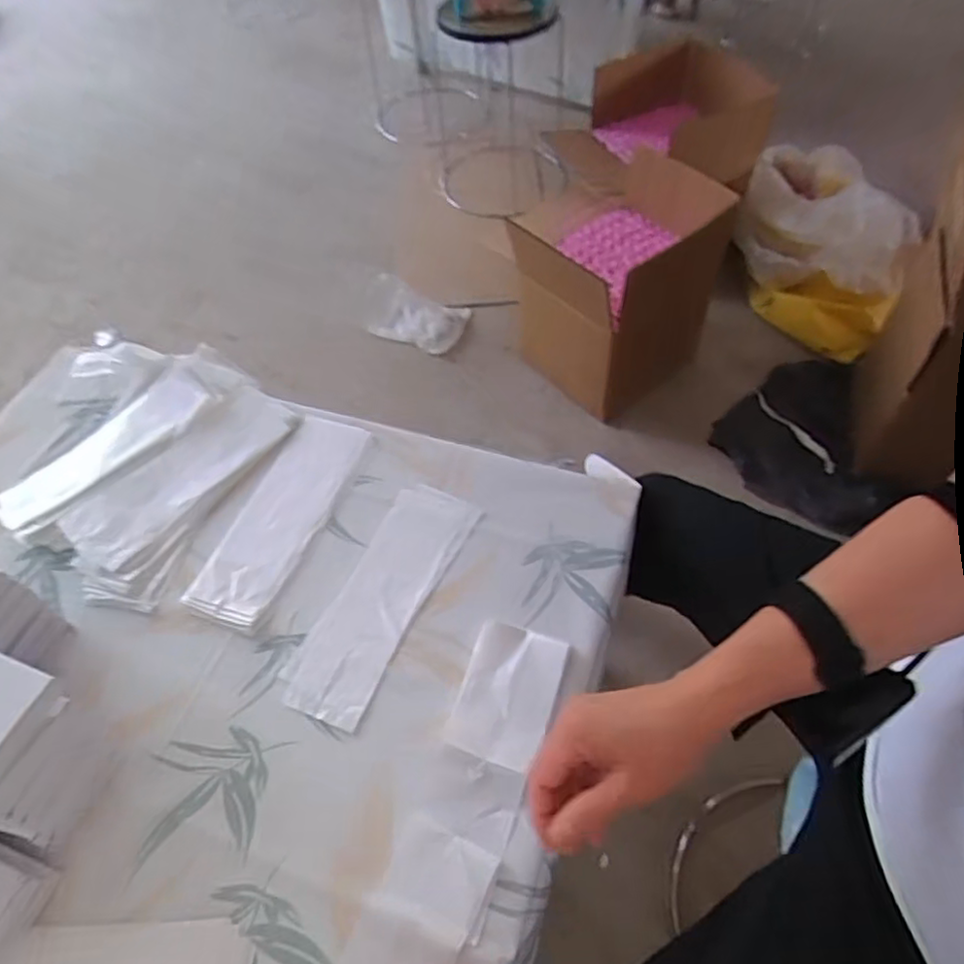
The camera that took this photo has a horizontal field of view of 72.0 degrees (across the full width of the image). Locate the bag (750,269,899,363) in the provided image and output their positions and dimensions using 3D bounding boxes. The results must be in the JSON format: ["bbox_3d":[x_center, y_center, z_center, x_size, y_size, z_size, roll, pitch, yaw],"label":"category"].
[{"bbox_3d":[0.717,-0.360,1.430,0.283,0.106,0.125,18,59,15],"label":"bag"}]

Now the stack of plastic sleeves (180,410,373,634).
[{"bbox_3d":[-0.212,0.030,0.706,0.090,0.014,0.253,15,58,13],"label":"stack of plastic sleeves"}]

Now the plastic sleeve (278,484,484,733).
[{"bbox_3d":[-0.099,0.113,0.663,0.089,0.006,0.255,21,59,17],"label":"plastic sleeve"}]

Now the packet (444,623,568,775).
[{"bbox_3d":[0.024,0.187,0.594,0.082,0.015,0.119,14,58,13],"label":"packet"}]

